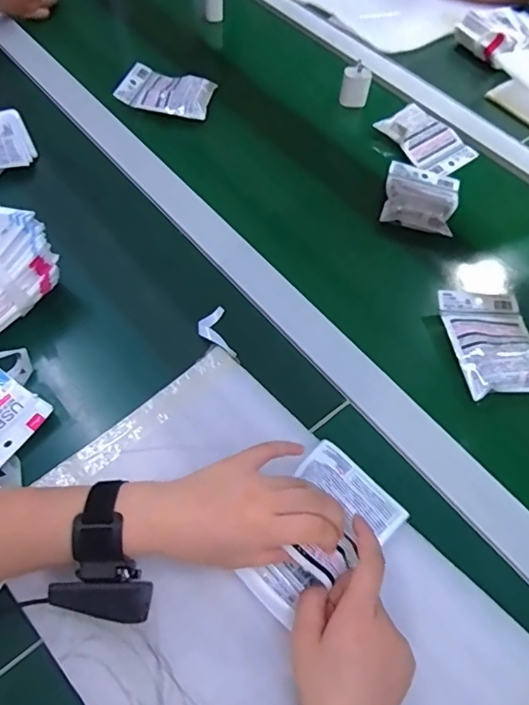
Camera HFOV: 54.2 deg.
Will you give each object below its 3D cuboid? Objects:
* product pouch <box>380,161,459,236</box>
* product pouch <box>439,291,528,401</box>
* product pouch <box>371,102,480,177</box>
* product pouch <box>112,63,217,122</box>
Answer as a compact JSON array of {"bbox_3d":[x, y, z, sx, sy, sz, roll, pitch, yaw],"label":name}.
[{"bbox_3d":[0.213,-0.216,0.691,0.095,0.032,0.129,14,57,5],"label":"product pouch"},{"bbox_3d":[0.252,-0.015,0.567,0.092,0.017,0.132,-2,57,-6],"label":"product pouch"},{"bbox_3d":[0.240,-0.312,0.760,0.090,0.010,0.127,-42,84,-18],"label":"product pouch"},{"bbox_3d":[-0.144,-0.390,0.769,0.132,0.022,0.086,12,57,4],"label":"product pouch"}]

